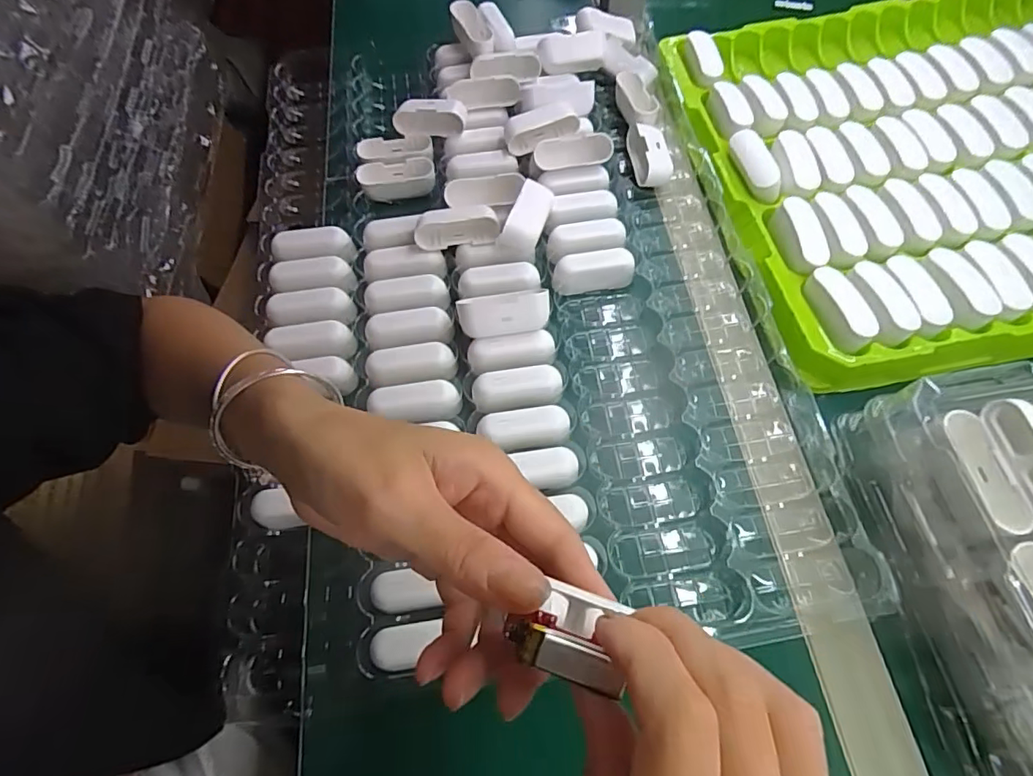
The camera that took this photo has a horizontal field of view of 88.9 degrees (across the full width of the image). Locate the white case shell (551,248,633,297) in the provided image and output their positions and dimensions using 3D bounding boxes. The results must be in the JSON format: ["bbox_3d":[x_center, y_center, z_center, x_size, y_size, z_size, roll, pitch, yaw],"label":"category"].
[{"bbox_3d":[0.060,-0.092,0.421,0.063,0.023,0.024,-8,65,-1],"label":"white case shell"}]

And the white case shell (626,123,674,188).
[{"bbox_3d":[0.119,-0.207,0.463,0.033,0.028,0.067,-5,65,1],"label":"white case shell"}]

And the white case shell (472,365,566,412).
[{"bbox_3d":[0.001,0.004,0.373,0.061,0.023,0.030,-8,65,-1],"label":"white case shell"}]

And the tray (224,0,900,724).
[{"bbox_3d":[-0.011,-0.096,0.418,0.389,0.044,0.571,-8,65,-1],"label":"tray"}]

